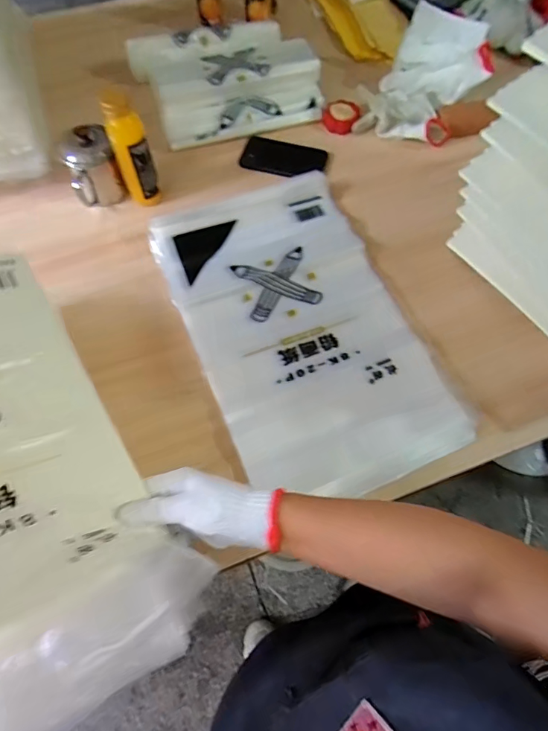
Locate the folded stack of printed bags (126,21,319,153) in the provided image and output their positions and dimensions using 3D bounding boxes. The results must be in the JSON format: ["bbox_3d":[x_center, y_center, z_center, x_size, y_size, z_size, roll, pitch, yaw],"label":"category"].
[{"bbox_3d":[-0.089,-0.540,0.829,0.310,0.062,0.241,-16,69,-4],"label":"folded stack of printed bags"}]

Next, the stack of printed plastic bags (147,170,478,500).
[{"bbox_3d":[0.033,-0.062,0.660,0.301,0.037,0.505,-21,67,-9],"label":"stack of printed plastic bags"}]

